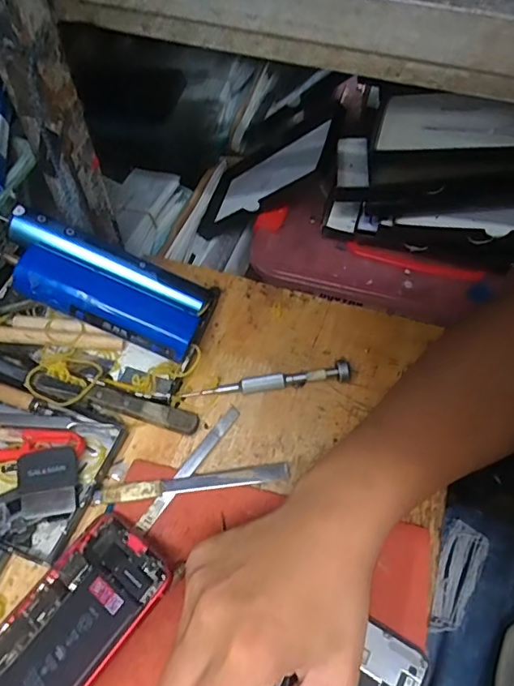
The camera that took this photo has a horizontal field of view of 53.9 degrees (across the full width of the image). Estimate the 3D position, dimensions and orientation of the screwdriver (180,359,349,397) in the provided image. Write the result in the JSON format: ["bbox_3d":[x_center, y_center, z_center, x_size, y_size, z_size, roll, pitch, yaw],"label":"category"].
[{"bbox_3d":[0.009,0.027,0.376,0.124,0.020,0.011,-6,59,-4],"label":"screwdriver"}]

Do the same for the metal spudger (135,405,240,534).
[{"bbox_3d":[-0.045,0.084,0.349,0.010,0.005,0.104,31,63,17],"label":"metal spudger"}]

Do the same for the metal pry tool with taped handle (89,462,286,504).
[{"bbox_3d":[-0.042,0.094,0.340,0.129,0.004,0.012,-6,58,-8],"label":"metal pry tool with taped handle"}]

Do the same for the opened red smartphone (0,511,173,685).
[{"bbox_3d":[-0.114,0.171,0.281,0.074,0.011,0.149,19,58,37],"label":"opened red smartphone"}]

